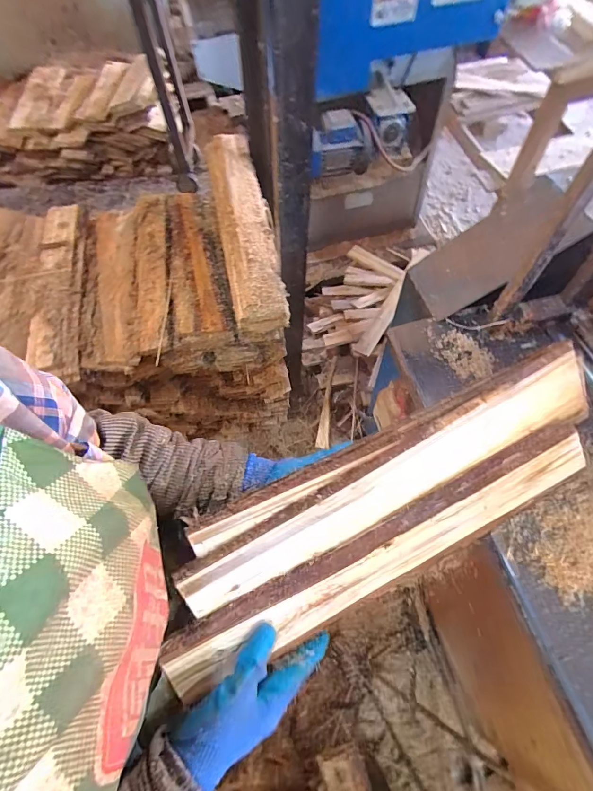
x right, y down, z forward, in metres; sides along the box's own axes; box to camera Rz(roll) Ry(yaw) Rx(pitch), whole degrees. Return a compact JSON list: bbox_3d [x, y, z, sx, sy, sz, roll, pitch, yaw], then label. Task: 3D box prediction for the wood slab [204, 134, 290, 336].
[{"bbox_3d":[-0.119,-0.386,0.824,0.104,0.073,0.552,-12,62,-3],"label":"wood slab"}]

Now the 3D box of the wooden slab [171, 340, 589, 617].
[{"bbox_3d":[0.130,0.081,0.442,0.510,0.050,0.093,-26,101,-11],"label":"wooden slab"}]

